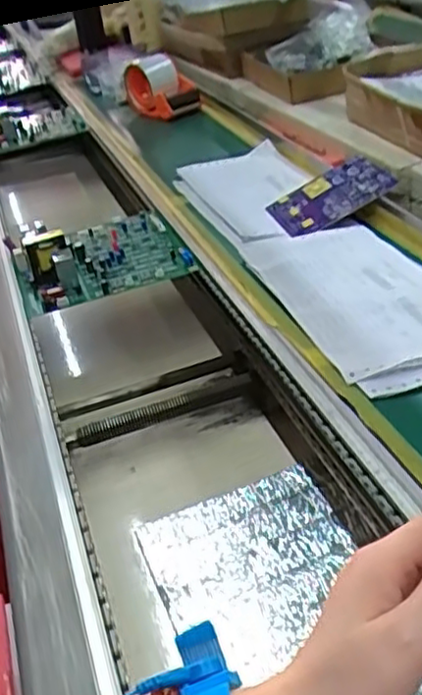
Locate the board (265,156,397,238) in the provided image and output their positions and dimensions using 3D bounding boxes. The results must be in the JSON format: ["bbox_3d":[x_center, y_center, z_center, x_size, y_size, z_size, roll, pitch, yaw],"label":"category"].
[{"bbox_3d":[0.130,-0.166,0.740,0.125,0.010,0.088,-28,41,2],"label":"board"}]

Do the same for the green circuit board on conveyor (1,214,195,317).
[{"bbox_3d":[-0.128,-0.107,0.753,0.177,0.046,0.170,-17,37,-13],"label":"green circuit board on conveyor"}]

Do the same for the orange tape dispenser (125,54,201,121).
[{"bbox_3d":[-0.086,-0.440,1.139,0.117,0.075,0.161,-9,36,-2],"label":"orange tape dispenser"}]

